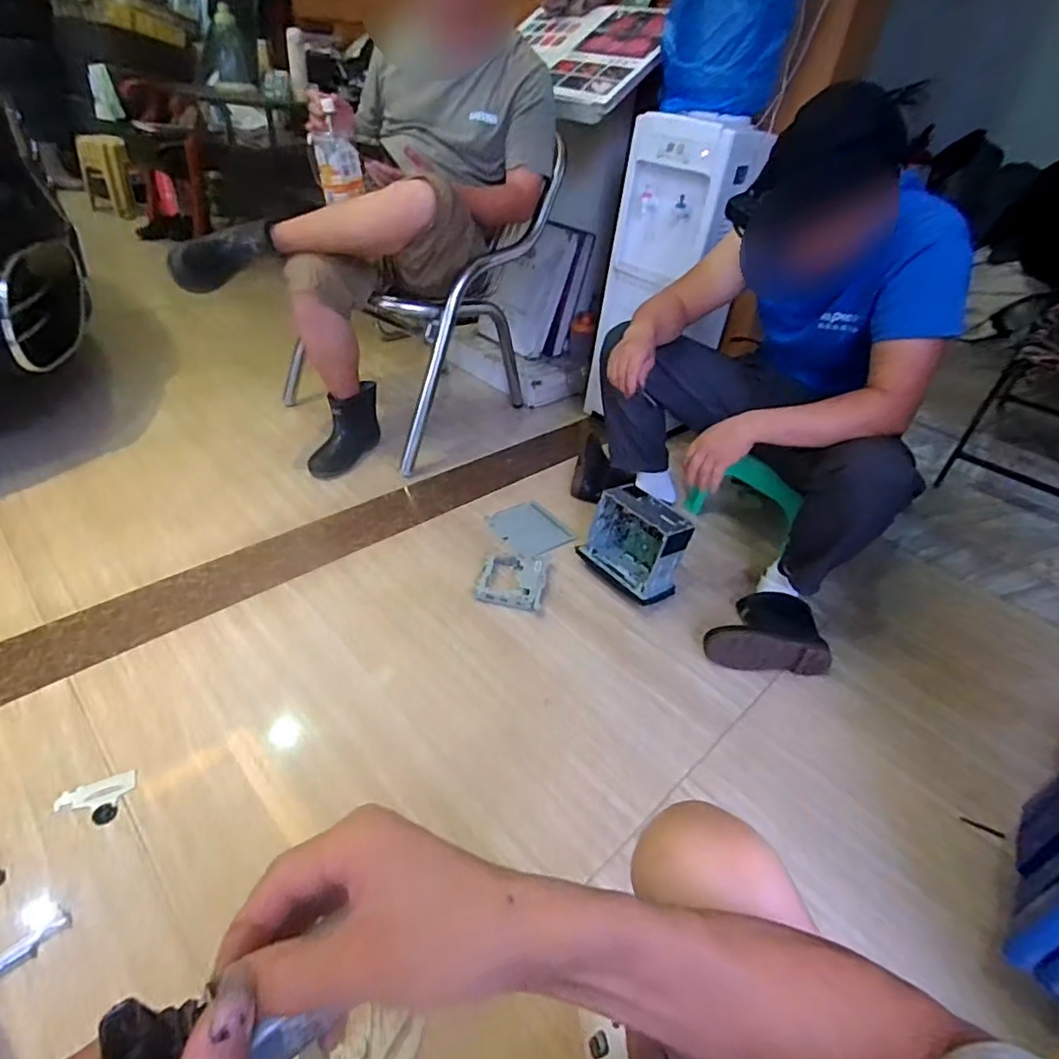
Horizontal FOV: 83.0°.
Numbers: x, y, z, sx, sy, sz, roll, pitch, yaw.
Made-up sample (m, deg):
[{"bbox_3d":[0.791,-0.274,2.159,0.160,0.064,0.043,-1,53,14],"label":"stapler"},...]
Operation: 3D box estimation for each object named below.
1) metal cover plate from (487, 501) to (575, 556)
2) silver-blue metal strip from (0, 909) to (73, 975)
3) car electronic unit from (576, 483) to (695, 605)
[{"bbox_3d":[0.004,-0.003,1.409,0.172,0.011,0.149,-20,55,-37],"label":"metal cover plate"},{"bbox_3d":[-0.601,0.494,0.689,0.029,0.006,0.121,31,36,29],"label":"silver-blue metal strip"},{"bbox_3d":[0.222,0.034,1.283,0.115,0.195,0.209,-25,49,-33],"label":"car electronic unit"}]

